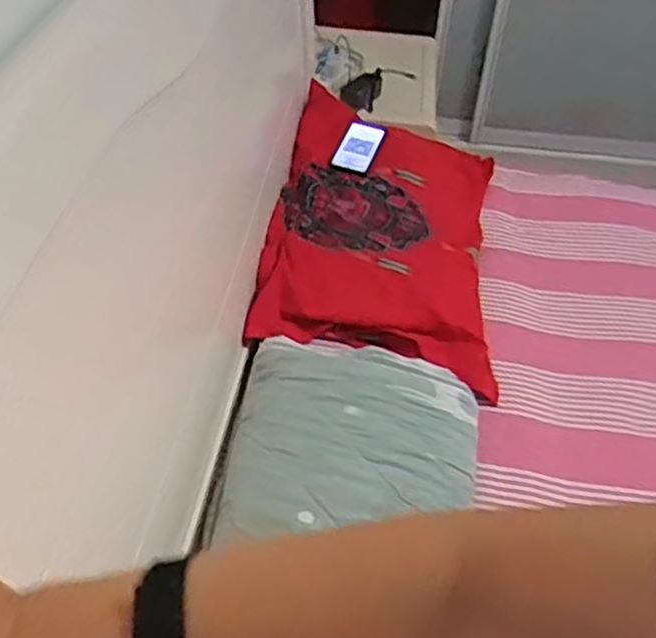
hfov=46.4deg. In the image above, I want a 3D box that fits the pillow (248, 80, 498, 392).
[{"bbox_3d":[0.114,-0.197,1.408,0.398,0.132,0.777,7,42,3],"label":"pillow"}]

